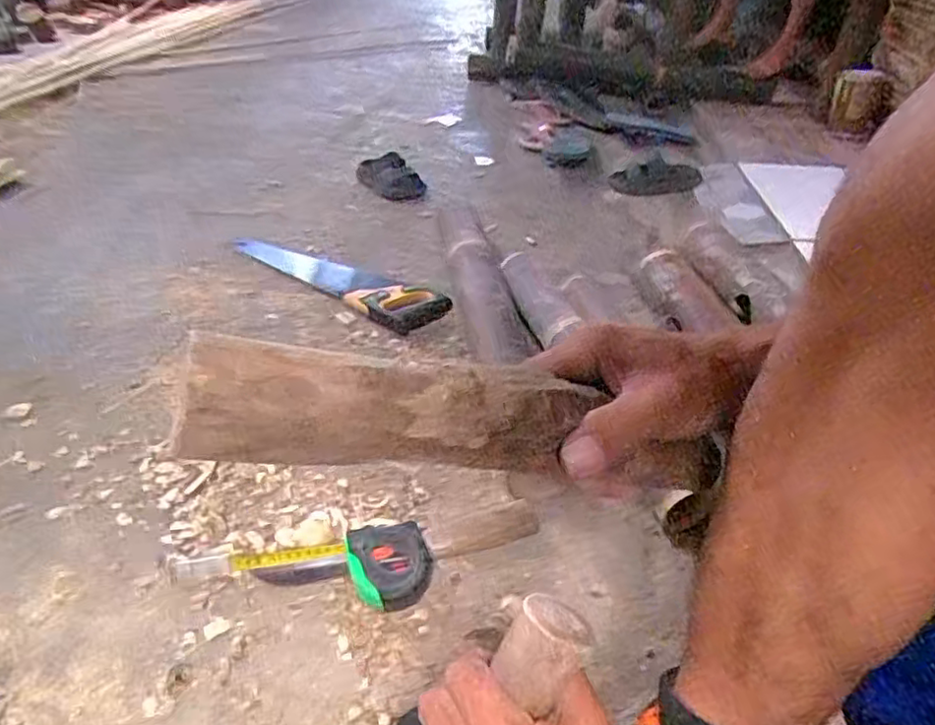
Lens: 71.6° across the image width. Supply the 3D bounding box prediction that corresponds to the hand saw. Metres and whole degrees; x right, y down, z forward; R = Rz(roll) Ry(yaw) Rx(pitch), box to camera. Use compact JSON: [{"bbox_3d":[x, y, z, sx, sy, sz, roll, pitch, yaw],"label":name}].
[{"bbox_3d":[-0.220,-0.144,1.108,0.398,0.030,0.117,21,41,22],"label":"hand saw"}]

